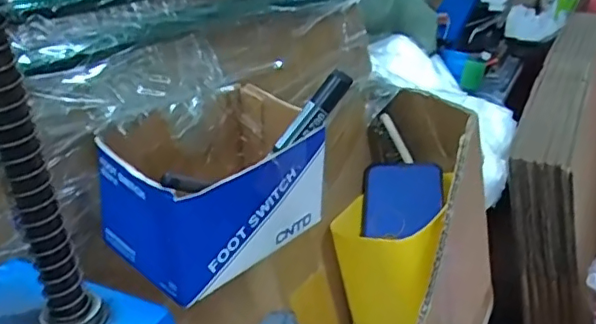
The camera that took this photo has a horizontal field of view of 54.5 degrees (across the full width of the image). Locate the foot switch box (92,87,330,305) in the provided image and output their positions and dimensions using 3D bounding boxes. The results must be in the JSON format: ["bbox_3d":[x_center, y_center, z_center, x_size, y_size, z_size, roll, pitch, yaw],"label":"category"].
[{"bbox_3d":[-0.049,0.012,0.358,0.122,0.075,0.089,-25,33,-37],"label":"foot switch box"}]

